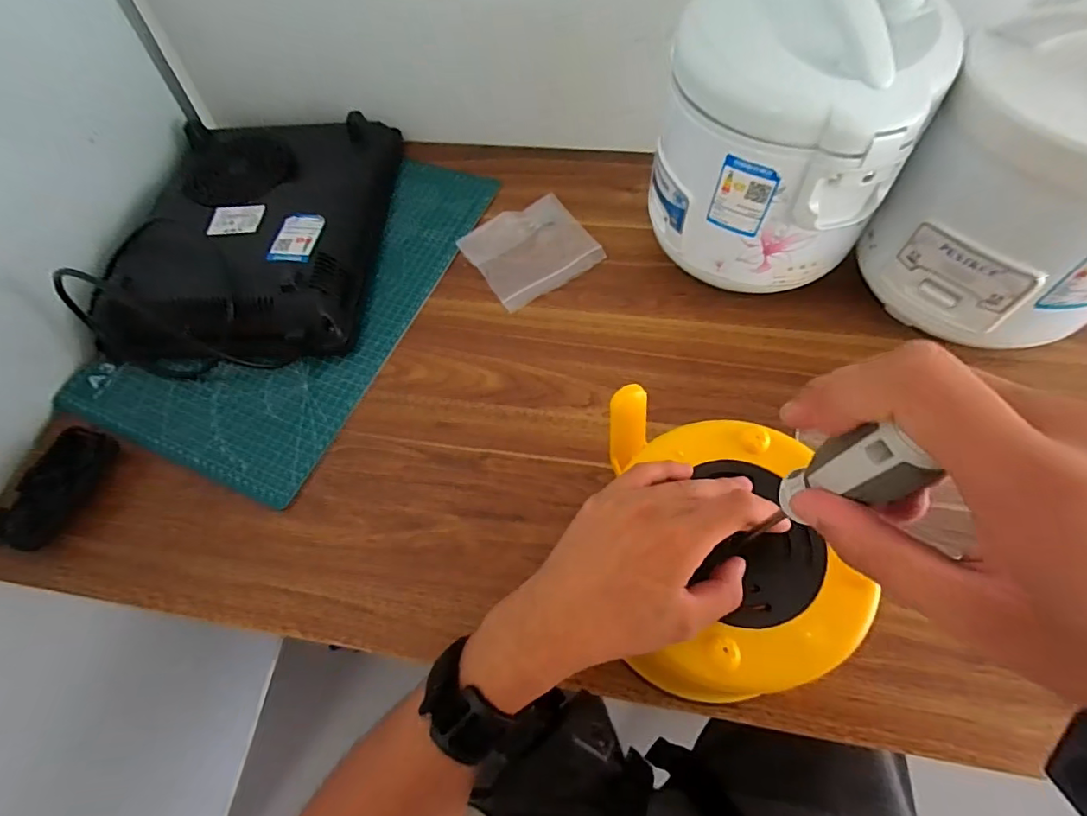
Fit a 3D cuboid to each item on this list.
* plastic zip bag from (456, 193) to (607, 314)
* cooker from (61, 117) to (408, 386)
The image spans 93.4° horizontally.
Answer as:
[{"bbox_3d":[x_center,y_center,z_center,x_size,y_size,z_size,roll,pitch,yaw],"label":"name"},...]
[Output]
[{"bbox_3d":[-0.014,-0.178,0.565,0.122,0.013,0.118,-31,65,-12],"label":"plastic zip bag"},{"bbox_3d":[-0.323,-0.195,0.567,0.275,0.062,0.330,-2,63,3],"label":"cooker"}]

